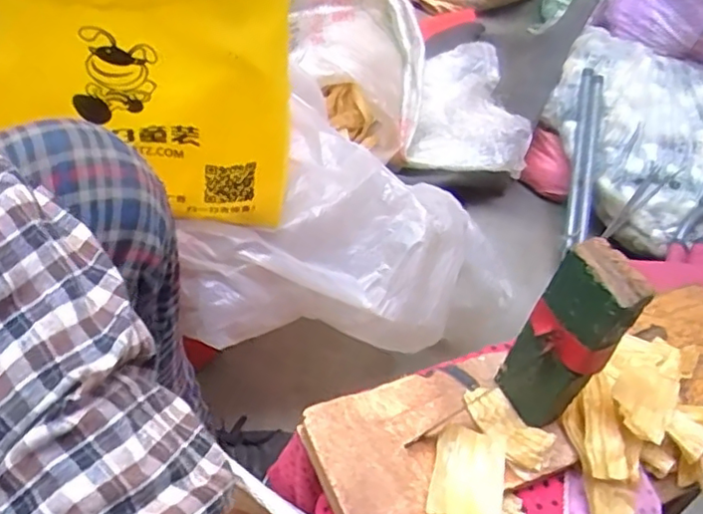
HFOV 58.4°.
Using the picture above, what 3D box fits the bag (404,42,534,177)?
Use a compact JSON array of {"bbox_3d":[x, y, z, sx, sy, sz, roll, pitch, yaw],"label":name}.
[{"bbox_3d":[0.212,-0.282,1.096,0.184,0.055,0.322,11,49,3],"label":"bag"}]

